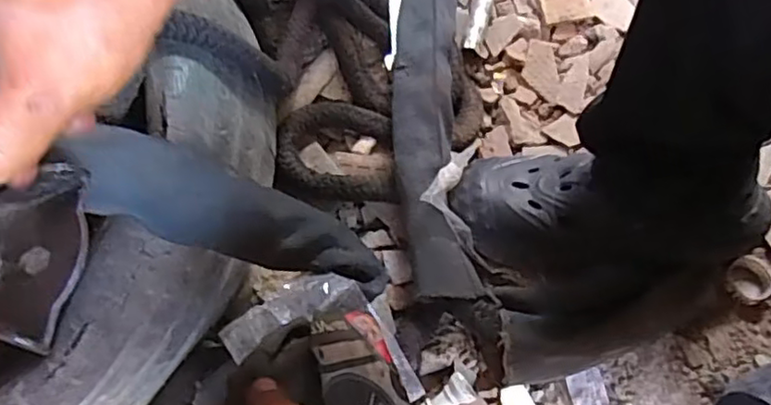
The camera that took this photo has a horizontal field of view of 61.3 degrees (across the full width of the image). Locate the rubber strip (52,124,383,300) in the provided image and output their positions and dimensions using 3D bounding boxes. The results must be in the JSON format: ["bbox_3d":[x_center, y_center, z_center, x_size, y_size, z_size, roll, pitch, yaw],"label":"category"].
[{"bbox_3d":[-0.099,0.007,0.444,0.227,0.048,0.064,25,59,-39],"label":"rubber strip"}]

